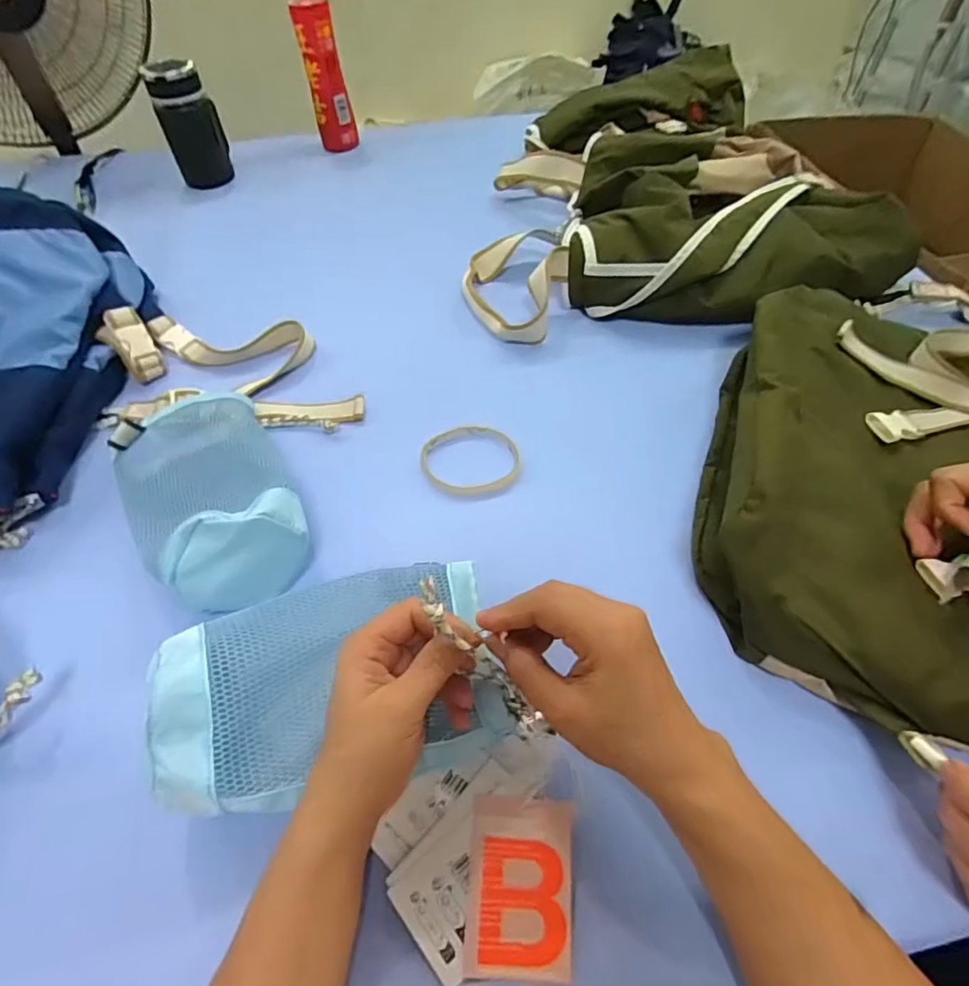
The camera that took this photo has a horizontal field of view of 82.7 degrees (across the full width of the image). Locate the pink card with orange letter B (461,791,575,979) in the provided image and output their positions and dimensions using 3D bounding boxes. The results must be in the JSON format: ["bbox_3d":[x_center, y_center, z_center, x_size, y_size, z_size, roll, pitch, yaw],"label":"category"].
[{"bbox_3d":[0.020,0.210,0.296,0.054,0.004,0.080,4,63,1],"label":"pink card with orange letter B"}]

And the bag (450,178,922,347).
[{"bbox_3d":[0.218,-0.265,0.634,0.472,0.108,0.190,-5,52,-3],"label":"bag"}]

